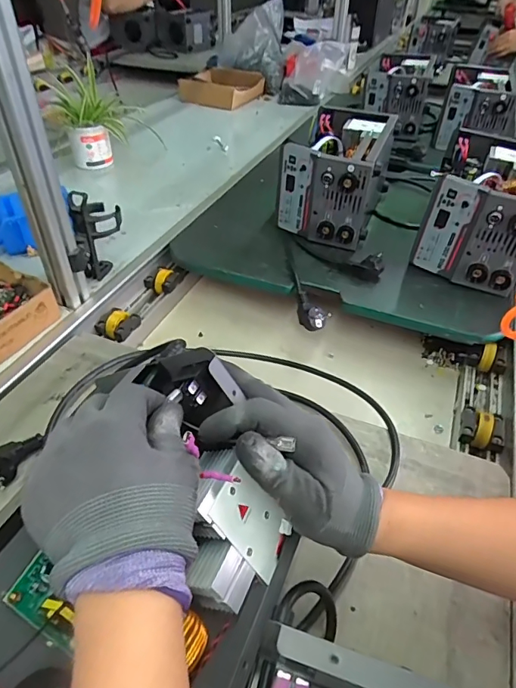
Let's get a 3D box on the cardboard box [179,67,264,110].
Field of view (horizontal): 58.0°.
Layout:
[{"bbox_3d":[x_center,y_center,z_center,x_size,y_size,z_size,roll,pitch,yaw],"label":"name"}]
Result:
[{"bbox_3d":[-0.123,-0.852,1.549,0.242,0.070,0.249,20,46,19],"label":"cardboard box"}]

